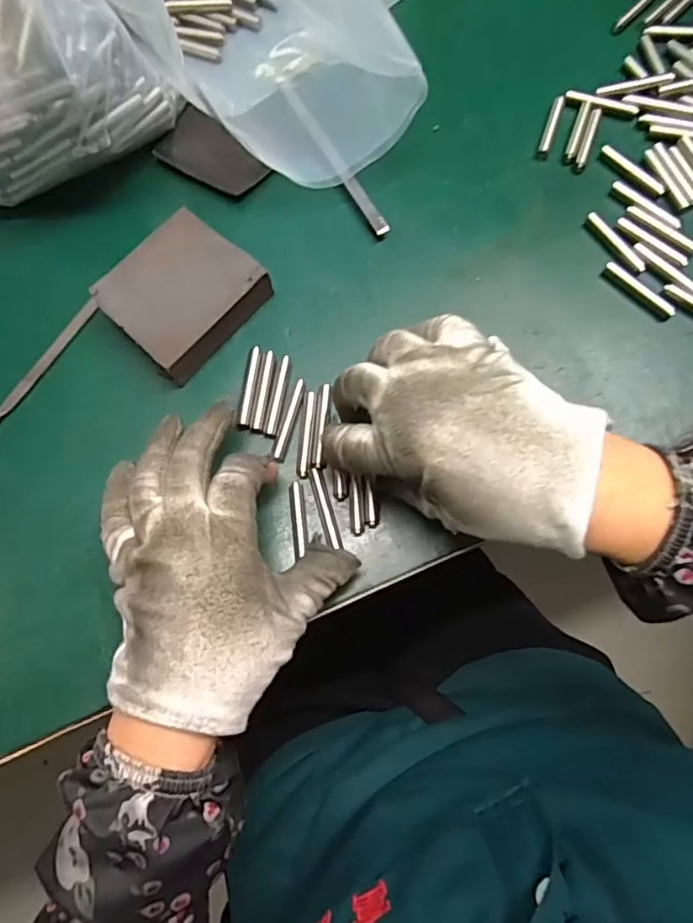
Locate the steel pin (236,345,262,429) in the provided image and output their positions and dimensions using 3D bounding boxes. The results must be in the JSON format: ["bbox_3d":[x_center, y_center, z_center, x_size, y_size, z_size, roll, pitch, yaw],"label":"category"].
[{"bbox_3d":[-0.055,-0.043,0.318,0.008,0.004,0.049,7,74,2],"label":"steel pin"}]

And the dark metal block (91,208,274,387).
[{"bbox_3d":[-0.094,-0.094,0.324,0.075,0.029,0.080,36,77,10],"label":"dark metal block"}]

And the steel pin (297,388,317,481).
[{"bbox_3d":[-0.022,-0.016,0.310,0.006,0.004,0.049,6,74,2],"label":"steel pin"}]

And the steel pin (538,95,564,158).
[{"bbox_3d":[0.136,-0.221,0.370,0.008,0.005,0.049,18,75,5],"label":"steel pin"}]

